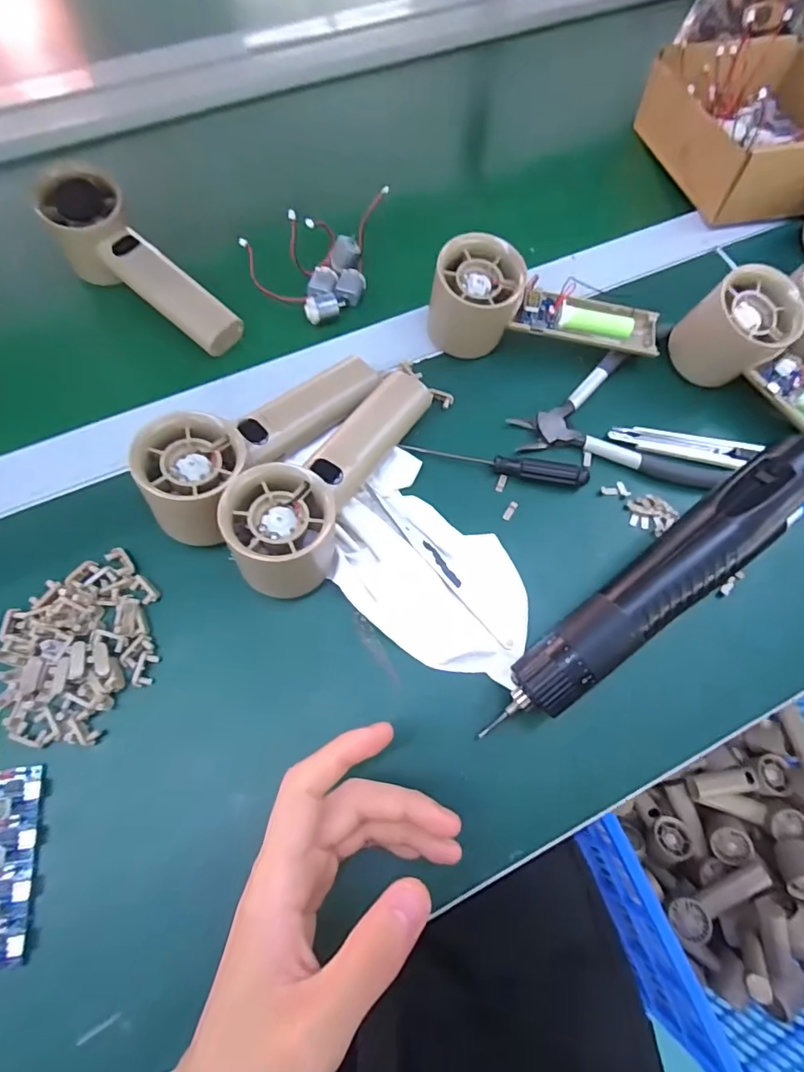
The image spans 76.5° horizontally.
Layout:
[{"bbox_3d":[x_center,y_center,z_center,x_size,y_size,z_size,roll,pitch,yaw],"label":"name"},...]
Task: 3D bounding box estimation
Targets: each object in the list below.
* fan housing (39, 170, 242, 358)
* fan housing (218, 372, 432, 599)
[{"bbox_3d":[-0.184,-0.190,0.369,0.158,0.051,0.056,40,73,-2],"label":"fan housing"},{"bbox_3d":[-0.042,-0.041,0.300,0.056,0.059,0.165,26,71,7],"label":"fan housing"}]

